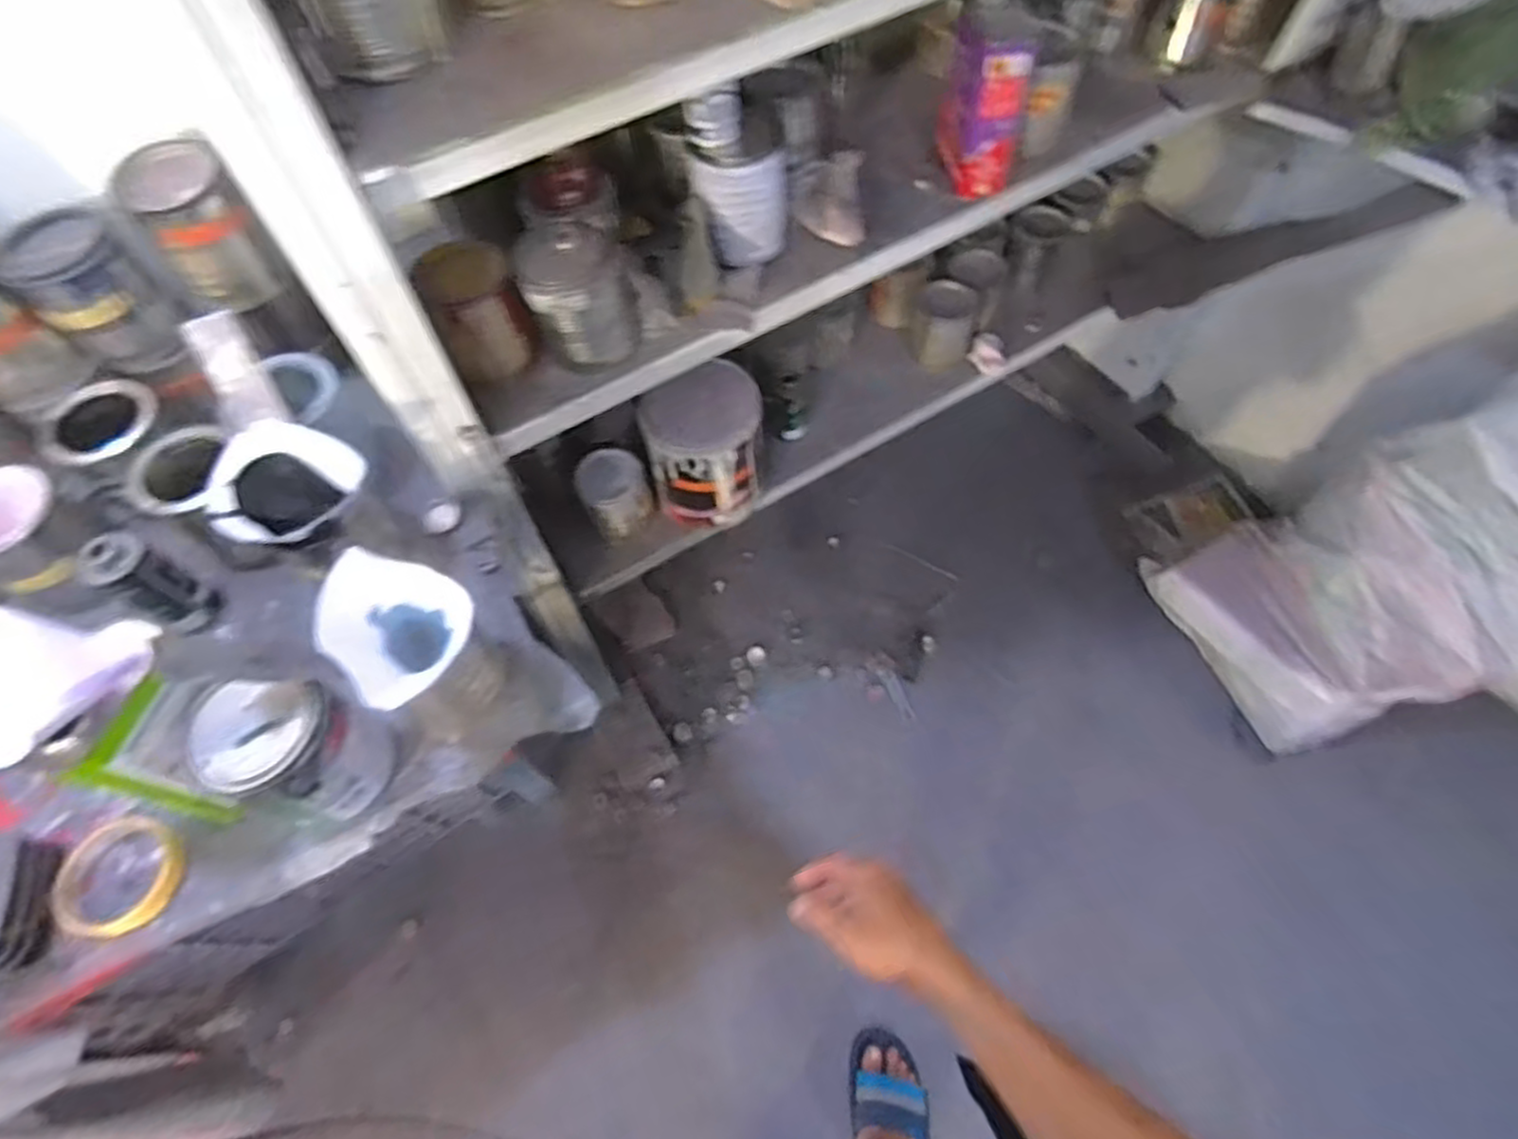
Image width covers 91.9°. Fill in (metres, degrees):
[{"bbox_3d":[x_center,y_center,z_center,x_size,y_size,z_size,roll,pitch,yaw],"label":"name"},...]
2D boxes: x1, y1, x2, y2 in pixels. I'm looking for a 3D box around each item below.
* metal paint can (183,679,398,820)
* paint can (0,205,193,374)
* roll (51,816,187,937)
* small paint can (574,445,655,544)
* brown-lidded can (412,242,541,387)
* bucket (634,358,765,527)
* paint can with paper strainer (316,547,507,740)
[{"bbox_3d":[-0.381,0.155,0.609,0.101,0.149,0.090,5,61,3],"label":"metal paint can"},{"bbox_3d":[-0.654,-0.272,0.730,0.094,0.126,0.094,0,60,0],"label":"paint can"},{"bbox_3d":[-0.545,0.259,0.620,0.102,0.027,0.091,-1,60,-1],"label":"roll"},{"bbox_3d":[-0.210,-0.114,1.083,0.098,0.109,0.097,0,60,0],"label":"small paint can"},{"bbox_3d":[-0.289,-0.266,0.761,0.085,0.105,0.082,-22,63,-12],"label":"brown-lidded can"},{"bbox_3d":[-0.077,-0.173,1.069,0.164,0.195,0.152,0,60,0],"label":"bucket"},{"bbox_3d":[-0.293,0.069,0.644,0.135,0.145,0.107,40,68,20],"label":"paint can with paper strainer"}]

